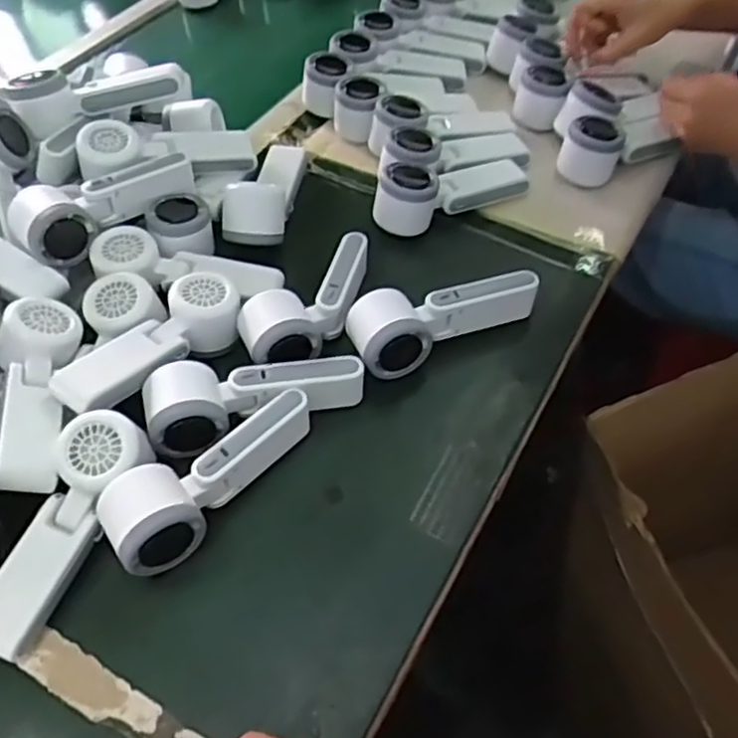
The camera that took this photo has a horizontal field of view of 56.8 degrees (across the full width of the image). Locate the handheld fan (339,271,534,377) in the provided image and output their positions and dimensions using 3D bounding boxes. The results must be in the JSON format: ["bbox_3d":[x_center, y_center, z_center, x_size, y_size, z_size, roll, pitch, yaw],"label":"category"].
[{"bbox_3d":[0.065,-0.046,0.581,0.165,0.048,0.060,-19,54,-13],"label":"handheld fan"}]

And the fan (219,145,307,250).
[{"bbox_3d":[-0.103,-0.190,0.680,0.061,0.046,0.148,5,53,5],"label":"fan"}]

